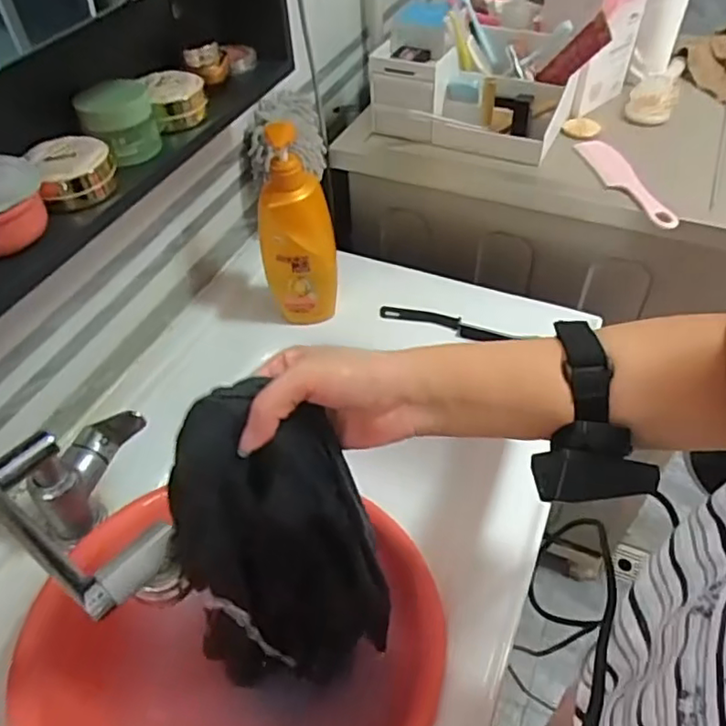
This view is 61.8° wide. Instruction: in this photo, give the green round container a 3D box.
[{"bbox_3d":[-0.213,-0.211,0.532,0.061,0.053,0.047,-24,51,-17],"label":"green round container"}]

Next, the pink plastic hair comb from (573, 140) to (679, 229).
[{"bbox_3d":[0.337,-0.236,0.782,0.048,0.009,0.201,-10,48,-5],"label":"pink plastic hair comb"}]

